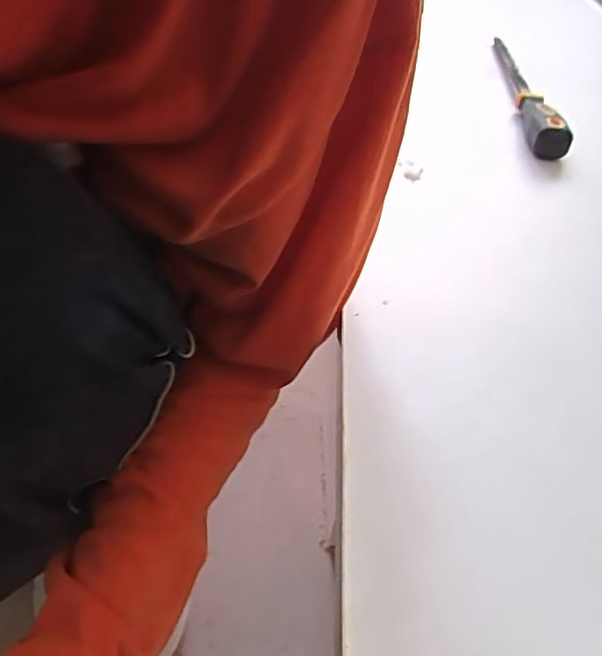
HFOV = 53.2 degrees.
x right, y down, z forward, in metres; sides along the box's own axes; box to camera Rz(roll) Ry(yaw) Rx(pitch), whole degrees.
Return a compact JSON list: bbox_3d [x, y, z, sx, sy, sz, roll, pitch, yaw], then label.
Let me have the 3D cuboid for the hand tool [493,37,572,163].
[{"bbox_3d":[0.220,-0.244,0.602,0.032,0.033,0.277,5,43,0],"label":"hand tool"}]

